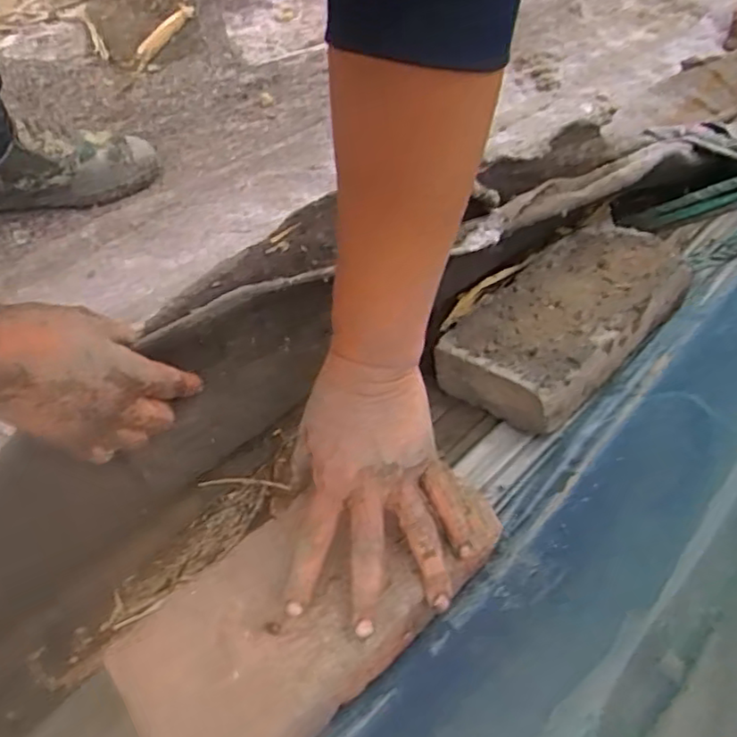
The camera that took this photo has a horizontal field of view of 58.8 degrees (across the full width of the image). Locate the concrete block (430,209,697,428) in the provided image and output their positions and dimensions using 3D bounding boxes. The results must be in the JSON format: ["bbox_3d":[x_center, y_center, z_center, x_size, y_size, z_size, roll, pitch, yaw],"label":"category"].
[{"bbox_3d":[0.188,-0.050,0.599,0.131,0.075,0.264,29,57,37],"label":"concrete block"}]

